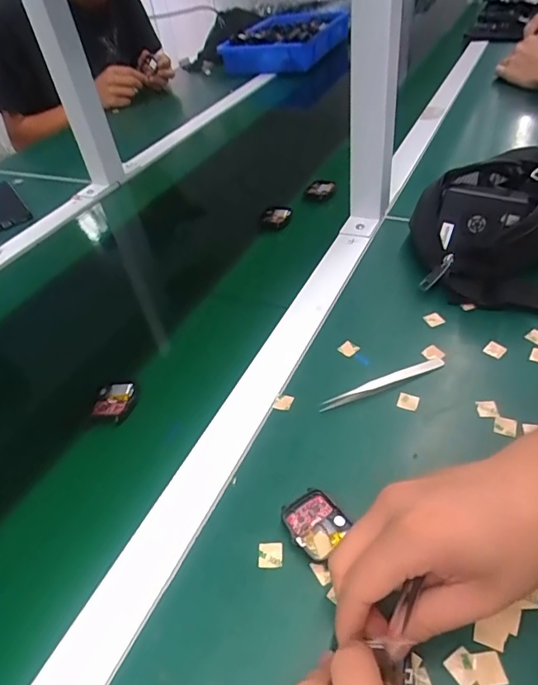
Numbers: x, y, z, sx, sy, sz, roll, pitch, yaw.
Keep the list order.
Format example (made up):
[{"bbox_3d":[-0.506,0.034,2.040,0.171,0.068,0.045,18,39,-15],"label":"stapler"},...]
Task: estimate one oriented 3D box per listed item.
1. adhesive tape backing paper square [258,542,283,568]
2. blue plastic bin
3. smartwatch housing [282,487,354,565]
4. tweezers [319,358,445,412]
[{"bbox_3d":[0.001,0.137,0.303,0.016,0.004,0.016,-3,43,5],"label":"adhesive tape backing paper square"},{"bbox_3d":[0.068,-0.917,1.406,0.286,0.069,0.548,9,45,17],"label":"blue plastic bin"},{"bbox_3d":[0.031,0.120,0.309,0.036,0.014,0.042,-29,47,-21],"label":"smartwatch housing"},{"bbox_3d":[0.098,0.033,0.393,0.115,0.008,0.016,-21,44,-14],"label":"tweezers"}]

